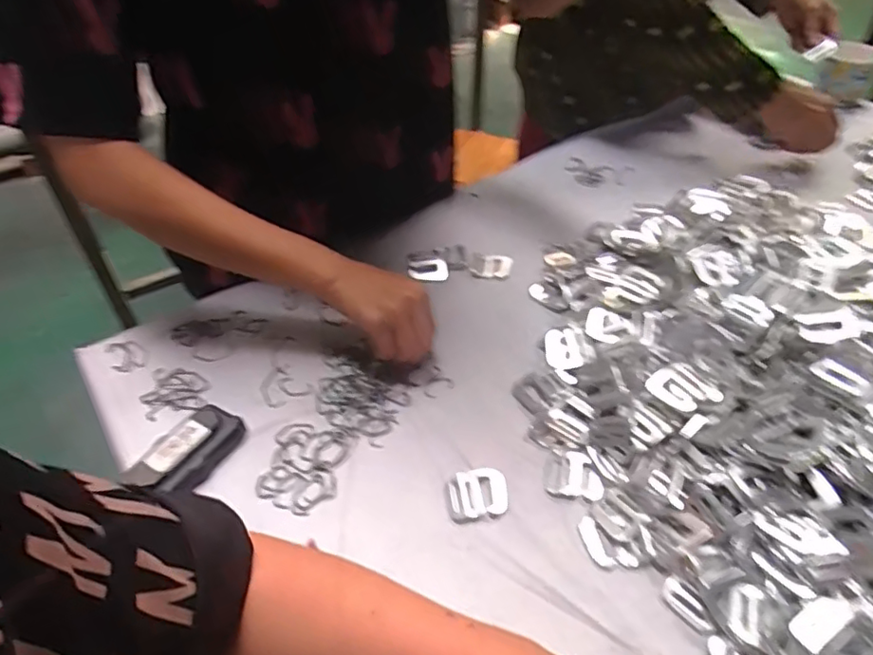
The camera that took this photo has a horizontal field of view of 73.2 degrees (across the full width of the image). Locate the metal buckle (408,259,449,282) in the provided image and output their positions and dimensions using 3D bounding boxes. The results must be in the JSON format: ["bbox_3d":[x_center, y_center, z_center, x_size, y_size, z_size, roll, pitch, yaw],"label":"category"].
[{"bbox_3d":[-0.009,-0.064,0.668,0.044,0.010,0.036,-1,43,-1],"label":"metal buckle"}]

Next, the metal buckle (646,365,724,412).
[{"bbox_3d":[0.209,0.052,0.498,0.044,0.009,0.047,-19,46,-19],"label":"metal buckle"}]

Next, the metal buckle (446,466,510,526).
[{"bbox_3d":[0.033,0.130,0.465,0.049,0.007,0.042,-8,44,-9],"label":"metal buckle"}]

